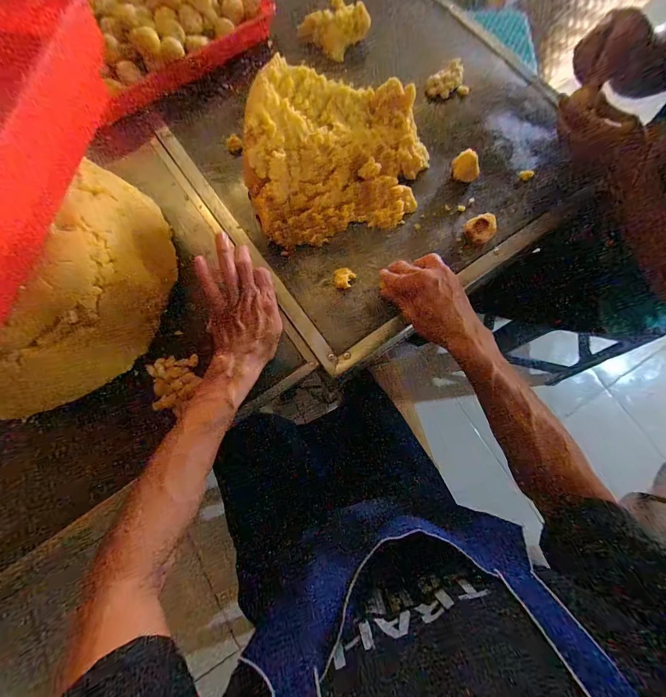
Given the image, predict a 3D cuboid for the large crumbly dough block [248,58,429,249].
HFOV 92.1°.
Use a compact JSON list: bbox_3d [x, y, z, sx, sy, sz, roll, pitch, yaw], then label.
[{"bbox_3d":[0.009,-0.280,0.446,0.258,0.099,0.192,-11,76,-4],"label":"large crumbly dough block"}]

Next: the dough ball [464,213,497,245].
[{"bbox_3d":[0.216,-0.177,0.471,0.041,0.022,0.039,0,75,-1],"label":"dough ball"}]

